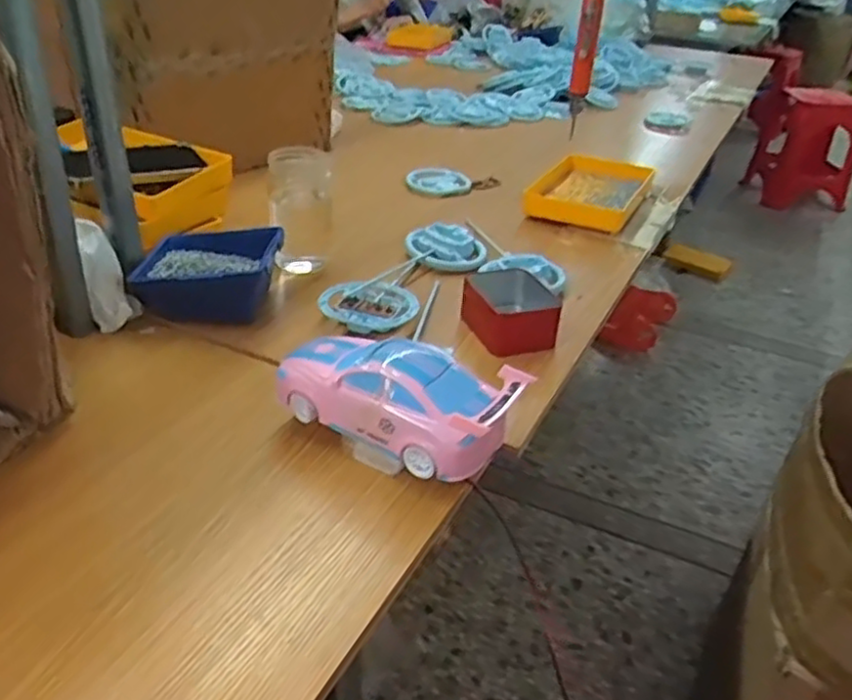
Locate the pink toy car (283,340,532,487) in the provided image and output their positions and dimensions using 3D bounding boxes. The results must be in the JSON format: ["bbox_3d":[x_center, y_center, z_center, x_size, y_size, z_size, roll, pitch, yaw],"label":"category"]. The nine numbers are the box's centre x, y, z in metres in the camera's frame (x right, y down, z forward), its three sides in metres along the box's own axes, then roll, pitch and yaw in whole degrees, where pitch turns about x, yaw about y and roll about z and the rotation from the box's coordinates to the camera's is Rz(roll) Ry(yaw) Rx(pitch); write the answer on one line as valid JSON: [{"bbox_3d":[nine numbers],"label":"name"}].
[{"bbox_3d":[-0.025,0.038,0.567,0.193,0.081,0.080,20,37,26],"label":"pink toy car"}]

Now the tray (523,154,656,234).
[{"bbox_3d":[0.230,-0.226,1.021,0.145,0.043,0.182,18,34,21],"label":"tray"}]

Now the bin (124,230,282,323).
[{"bbox_3d":[-0.230,-0.084,0.783,0.146,0.066,0.114,4,32,3],"label":"bin"}]

